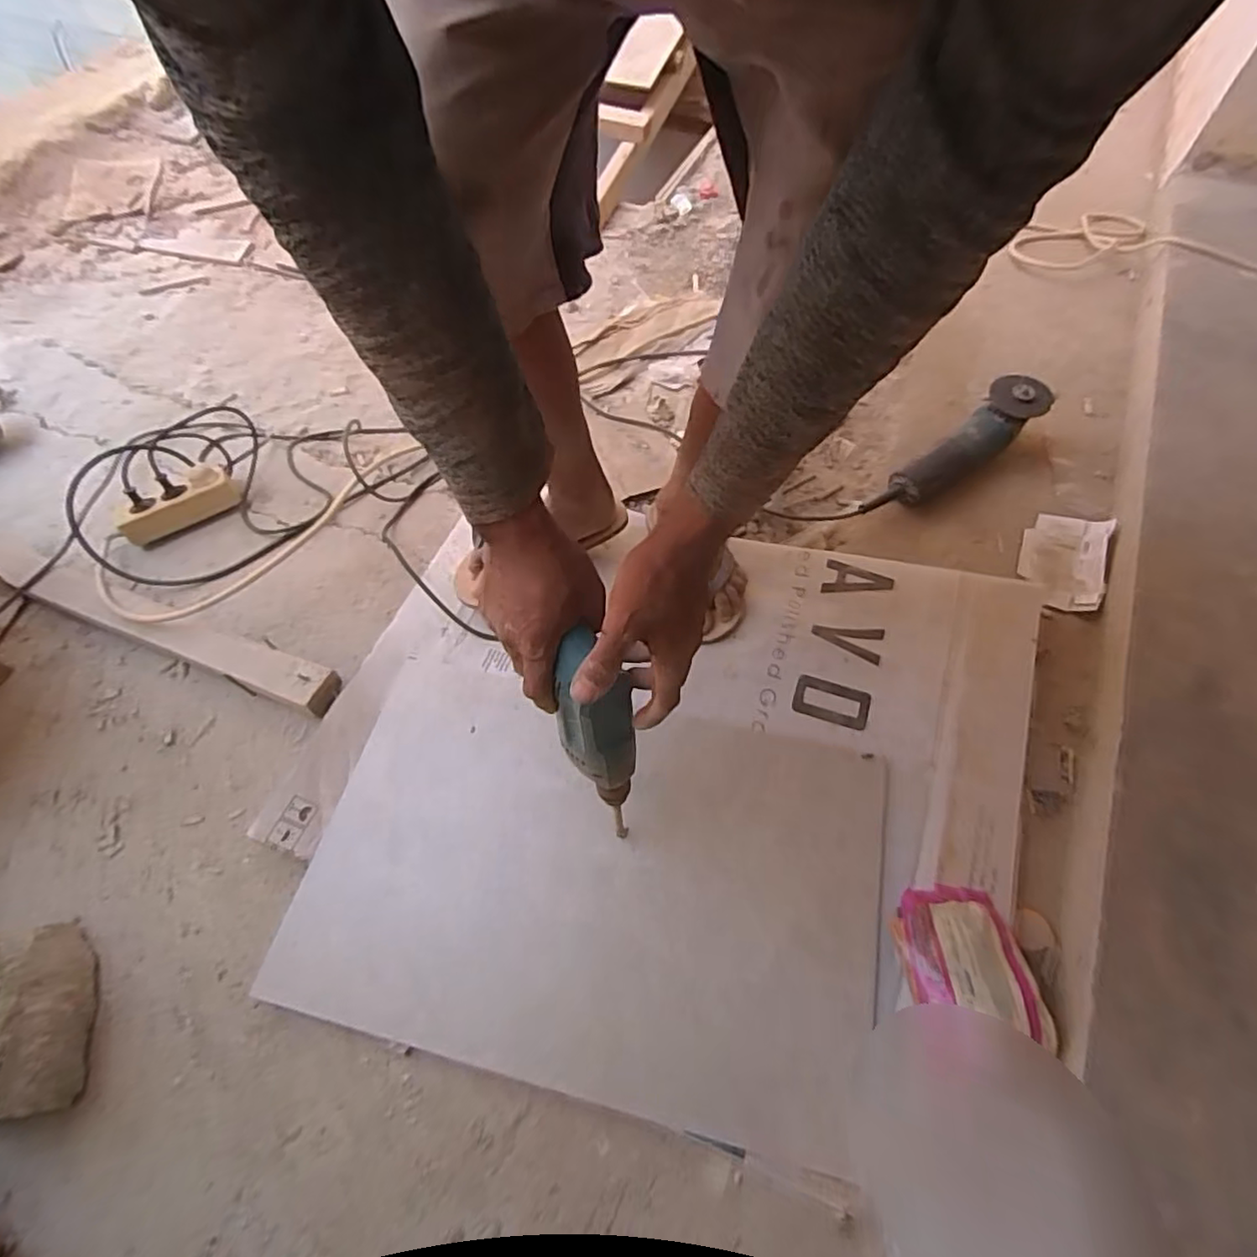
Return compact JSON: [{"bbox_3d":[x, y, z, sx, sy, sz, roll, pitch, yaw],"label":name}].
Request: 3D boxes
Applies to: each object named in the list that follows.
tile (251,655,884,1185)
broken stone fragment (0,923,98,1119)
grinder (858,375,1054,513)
[{"bbox_3d":[-0.044,0.254,0.683,0.586,0.014,0.384,11,57,9],"label":"tile"},{"bbox_3d":[-0.562,0.363,0.600,0.075,0.103,0.157,-6,61,-2],"label":"broken stone fragment"},{"bbox_3d":[0.478,-0.255,0.929,0.300,0.089,0.077,-34,65,-16],"label":"grinder"}]

